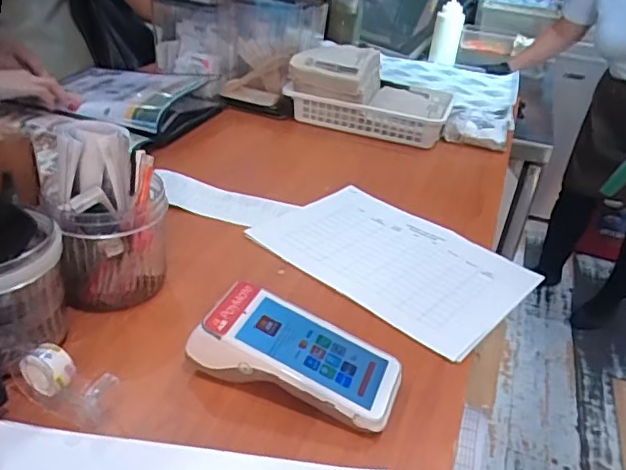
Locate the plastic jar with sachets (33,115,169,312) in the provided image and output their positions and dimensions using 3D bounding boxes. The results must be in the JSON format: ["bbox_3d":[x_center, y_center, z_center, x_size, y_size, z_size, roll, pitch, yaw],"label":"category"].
[{"bbox_3d":[-0.198,-0.018,0.541,0.107,0.155,0.099,5,31,-3],"label":"plastic jar with sachets"}]

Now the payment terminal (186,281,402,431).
[{"bbox_3d":[-0.011,0.102,0.479,0.172,0.055,0.082,14,32,11],"label":"payment terminal"}]

